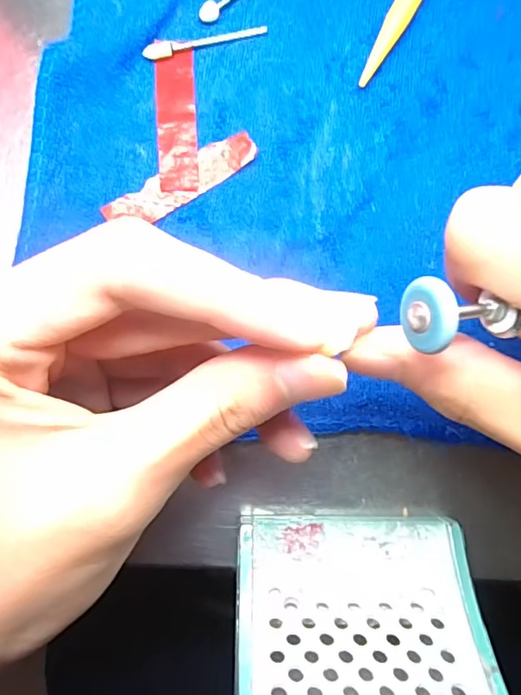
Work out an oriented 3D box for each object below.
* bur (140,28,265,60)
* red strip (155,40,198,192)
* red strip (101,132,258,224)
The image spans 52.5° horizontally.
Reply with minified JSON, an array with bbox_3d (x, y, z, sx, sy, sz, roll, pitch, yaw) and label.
[{"bbox_3d":[-0.020,-0.114,0.196,0.047,0.004,0.005,-14,83,-4],"label":"bur"},{"bbox_3d":[-0.030,-0.084,0.191,0.014,0.004,0.056,-3,82,-3],"label":"red strip"},{"bbox_3d":[-0.028,-0.059,0.189,0.058,0.004,0.014,-33,84,-6],"label":"red strip"}]

